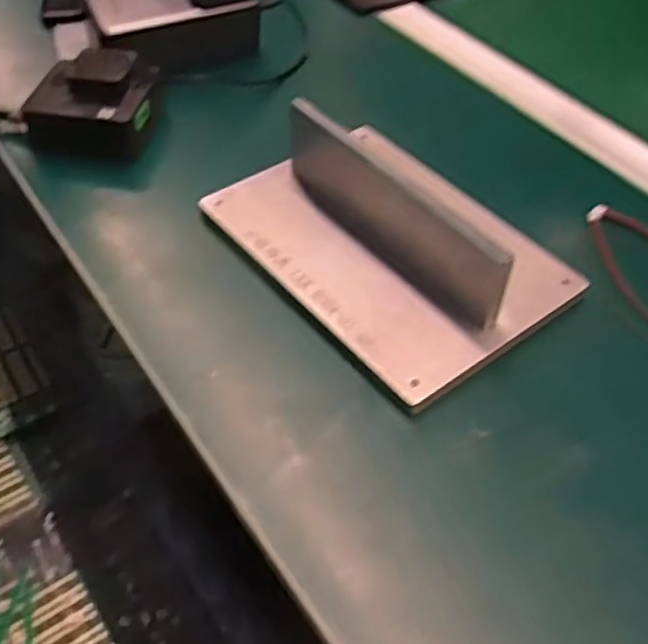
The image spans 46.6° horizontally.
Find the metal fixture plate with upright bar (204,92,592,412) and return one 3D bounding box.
[{"bbox_3d":[0.037,-0.062,0.441,0.143,0.052,0.203,-30,55,-27],"label":"metal fixture plate with upright bar"}]

